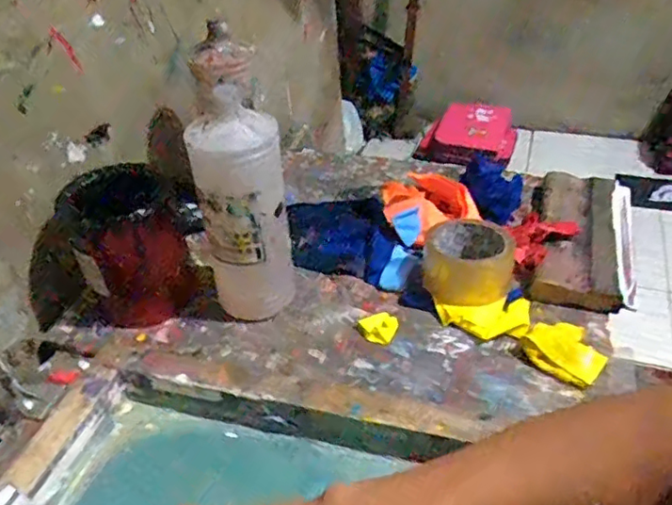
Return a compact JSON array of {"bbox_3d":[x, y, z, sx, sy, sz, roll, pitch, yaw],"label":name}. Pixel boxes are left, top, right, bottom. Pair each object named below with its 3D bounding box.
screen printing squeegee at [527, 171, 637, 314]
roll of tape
[{"bbox_3d":[0.287,-0.026,0.688,0.106,0.049,0.222,9,42,15],"label":"screen printing squeegee"},{"bbox_3d":[0.140,0.010,0.630,0.094,0.049,0.081,9,42,15],"label":"roll of tape"}]

